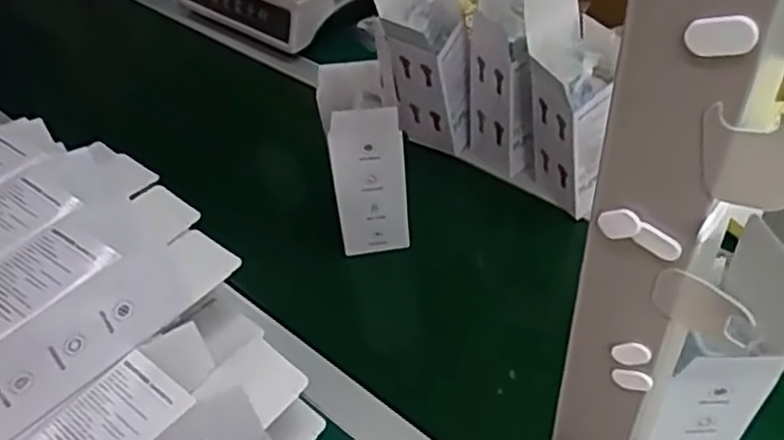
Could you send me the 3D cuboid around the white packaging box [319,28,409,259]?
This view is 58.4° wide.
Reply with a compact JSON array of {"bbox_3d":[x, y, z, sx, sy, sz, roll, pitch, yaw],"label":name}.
[{"bbox_3d":[-0.025,-0.062,0.716,0.074,0.193,0.073,-8,46,0],"label":"white packaging box"}]

